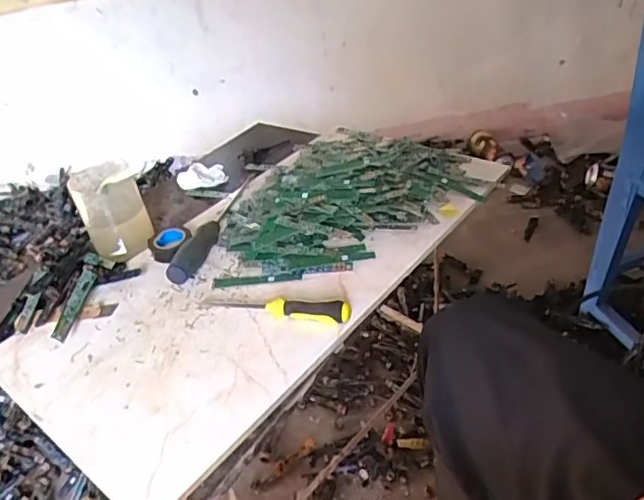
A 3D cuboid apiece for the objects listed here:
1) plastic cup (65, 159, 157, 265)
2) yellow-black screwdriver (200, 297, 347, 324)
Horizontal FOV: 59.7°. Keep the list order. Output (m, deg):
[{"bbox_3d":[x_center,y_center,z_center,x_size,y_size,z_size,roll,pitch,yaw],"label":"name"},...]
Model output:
[{"bbox_3d":[-0.260,-0.054,0.698,0.079,0.112,0.077,-6,35,4],"label":"plastic cup"},{"bbox_3d":[-0.048,0.056,0.585,0.160,0.023,0.026,5,38,19],"label":"yellow-black screwdriver"}]

